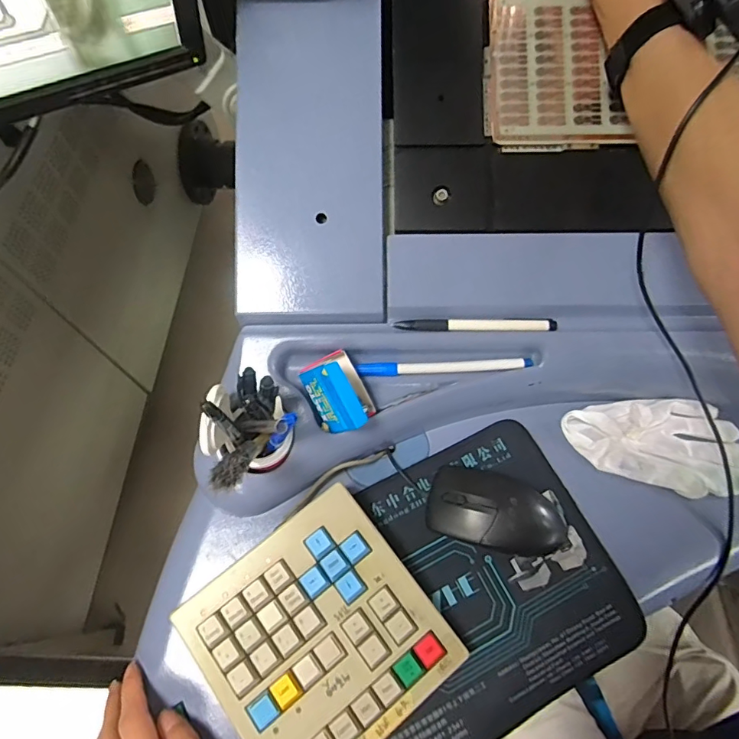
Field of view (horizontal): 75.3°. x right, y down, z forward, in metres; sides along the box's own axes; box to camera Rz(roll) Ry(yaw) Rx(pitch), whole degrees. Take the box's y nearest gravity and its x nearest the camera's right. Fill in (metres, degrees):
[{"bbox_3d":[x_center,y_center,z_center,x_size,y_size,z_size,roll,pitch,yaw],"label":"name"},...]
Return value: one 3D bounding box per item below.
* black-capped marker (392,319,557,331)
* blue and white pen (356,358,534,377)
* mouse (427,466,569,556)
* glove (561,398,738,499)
[{"bbox_3d":[0.088,-0.037,0.399,0.130,0.011,0.010,1,66,1],"label":"black-capped marker"},{"bbox_3d":[0.063,-0.001,0.404,0.143,0.014,0.012,-2,66,-1],"label":"blue and white pen"},{"bbox_3d":[0.104,0.117,0.387,0.113,0.029,0.057,19,67,9],"label":"mouse"},{"bbox_3d":[0.249,0.063,0.417,0.152,0.023,0.079,6,66,3],"label":"glove"}]

